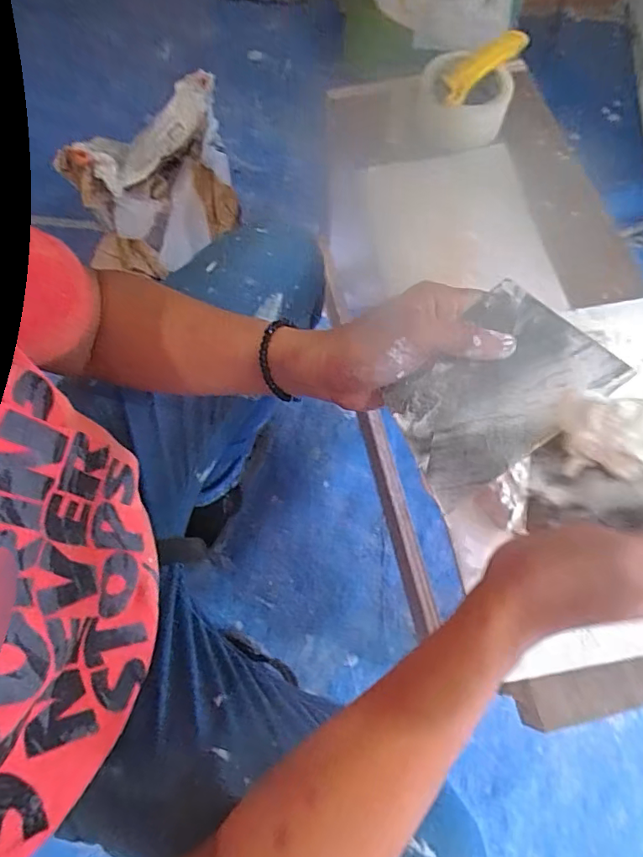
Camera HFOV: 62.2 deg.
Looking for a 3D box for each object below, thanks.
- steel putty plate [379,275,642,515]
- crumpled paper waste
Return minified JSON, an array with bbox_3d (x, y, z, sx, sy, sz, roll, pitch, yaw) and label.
[{"bbox_3d":[0.110,-0.025,0.350,0.137,0.008,0.094,-39,77,8],"label":"steel putty plate"},{"bbox_3d":[-0.261,-0.386,0.833,0.258,0.199,0.157,-16,64,-10],"label":"crumpled paper waste"}]

